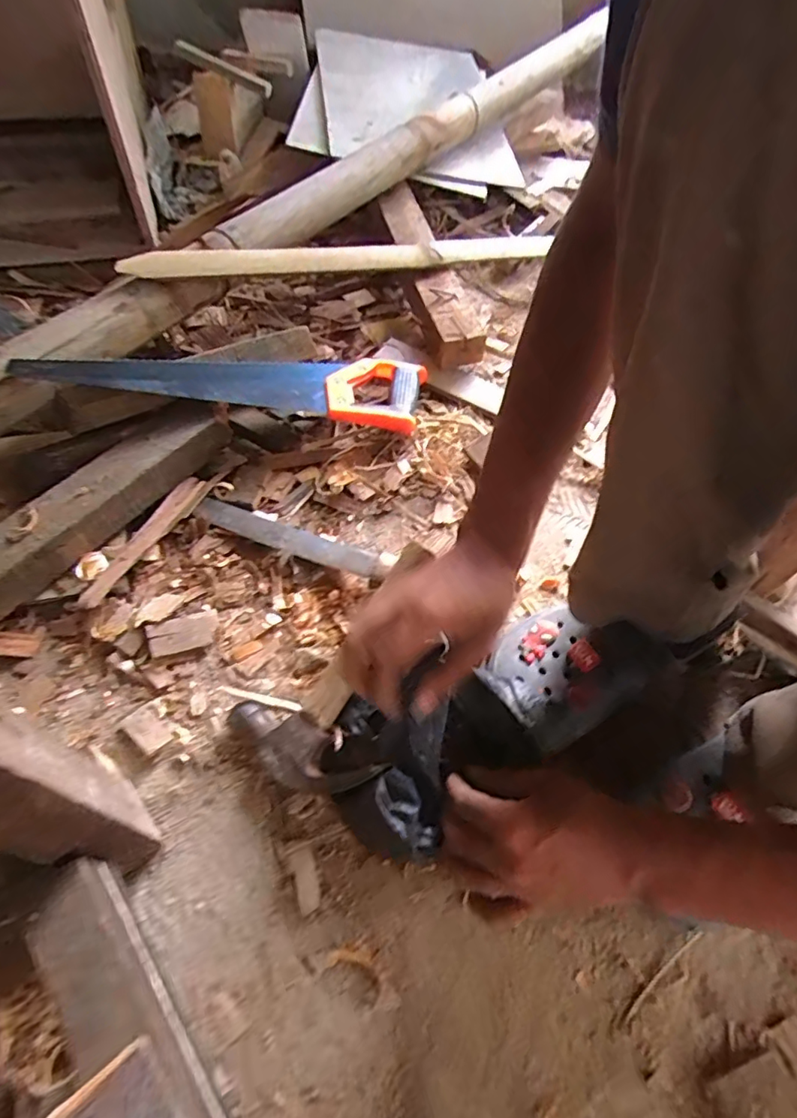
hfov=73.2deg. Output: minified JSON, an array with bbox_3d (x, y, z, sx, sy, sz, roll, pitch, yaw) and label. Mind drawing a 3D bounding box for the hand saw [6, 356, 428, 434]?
[{"bbox_3d":[-0.162,-0.196,0.596,0.425,0.029,0.125,-3,55,-21],"label":"hand saw"}]

